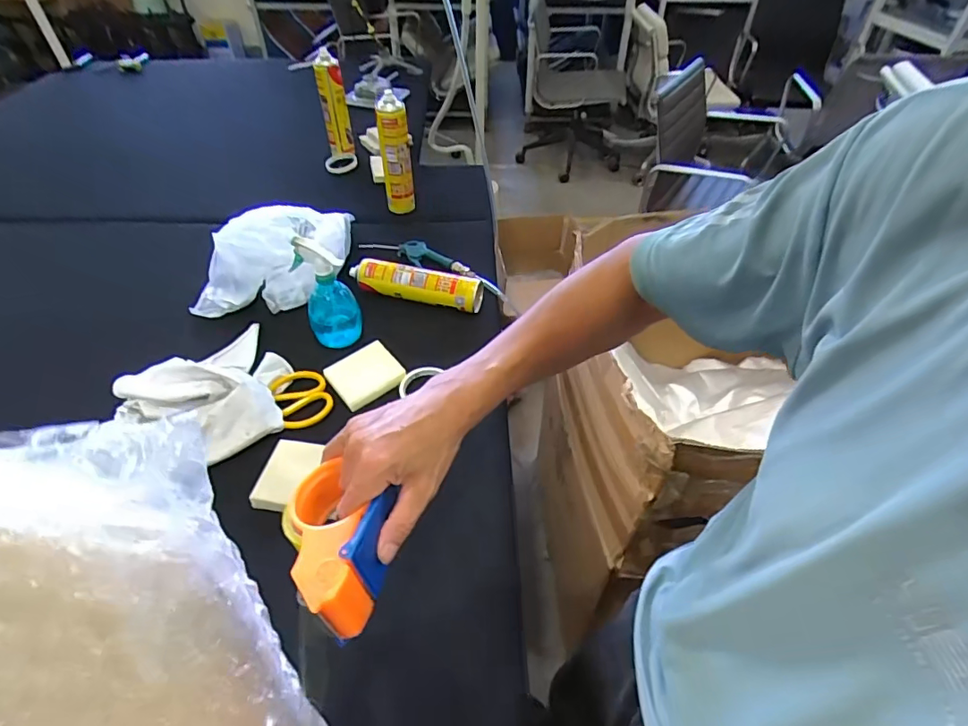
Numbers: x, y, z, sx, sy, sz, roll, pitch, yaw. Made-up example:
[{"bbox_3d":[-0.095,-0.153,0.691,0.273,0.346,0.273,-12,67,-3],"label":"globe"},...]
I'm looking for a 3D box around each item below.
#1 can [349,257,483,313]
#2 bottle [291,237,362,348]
[{"bbox_3d":[-0.134,-0.157,0.995,0.257,0.064,0.063,10,46,9],"label":"can"},{"bbox_3d":[-0.270,-0.118,0.890,0.093,0.195,0.072,-11,46,-12],"label":"bottle"}]

